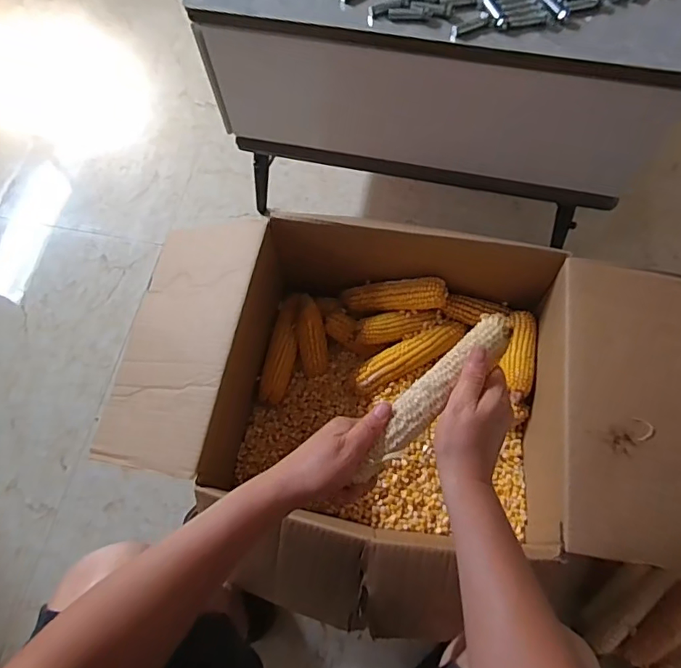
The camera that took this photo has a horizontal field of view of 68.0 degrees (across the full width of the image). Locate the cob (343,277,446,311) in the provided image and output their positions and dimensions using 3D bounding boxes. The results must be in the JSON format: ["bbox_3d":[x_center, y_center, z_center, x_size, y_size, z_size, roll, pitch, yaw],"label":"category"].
[{"bbox_3d":[0.085,-0.064,0.863,0.187,0.043,0.045,-3,66,26],"label":"cob"}]

